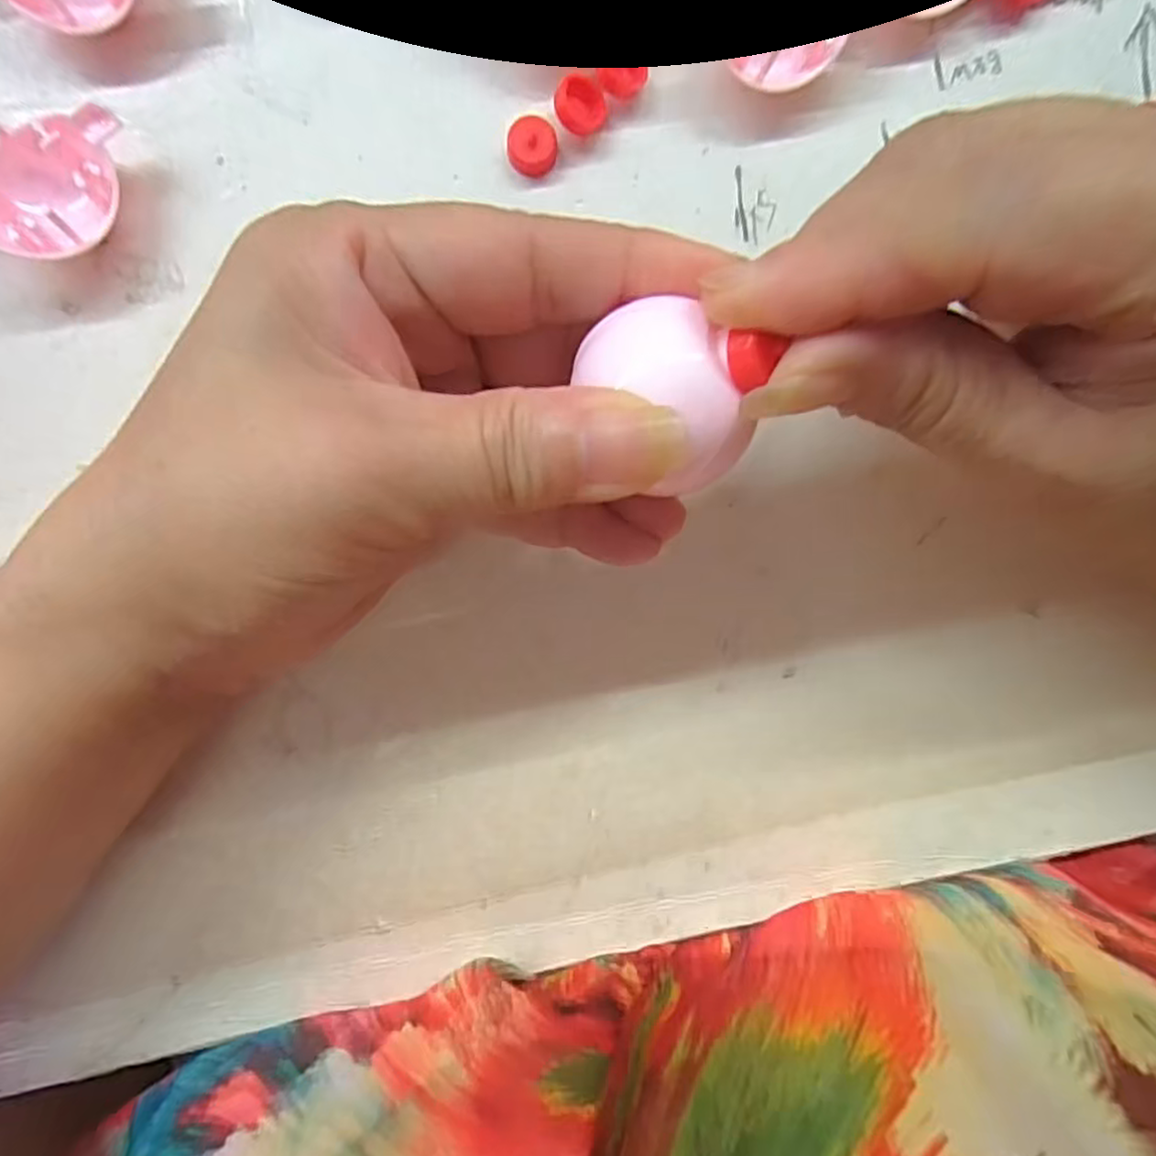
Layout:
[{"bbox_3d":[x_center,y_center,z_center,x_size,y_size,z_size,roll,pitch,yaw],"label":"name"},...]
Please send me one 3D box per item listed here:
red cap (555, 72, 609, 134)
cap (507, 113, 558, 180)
[{"bbox_3d":[0.001,-0.114,0.167,0.012,0.009,0.010,-24,98,-2],"label":"red cap"},{"bbox_3d":[-0.011,-0.106,0.170,0.012,0.005,0.012,-1,97,-5],"label":"cap"}]

